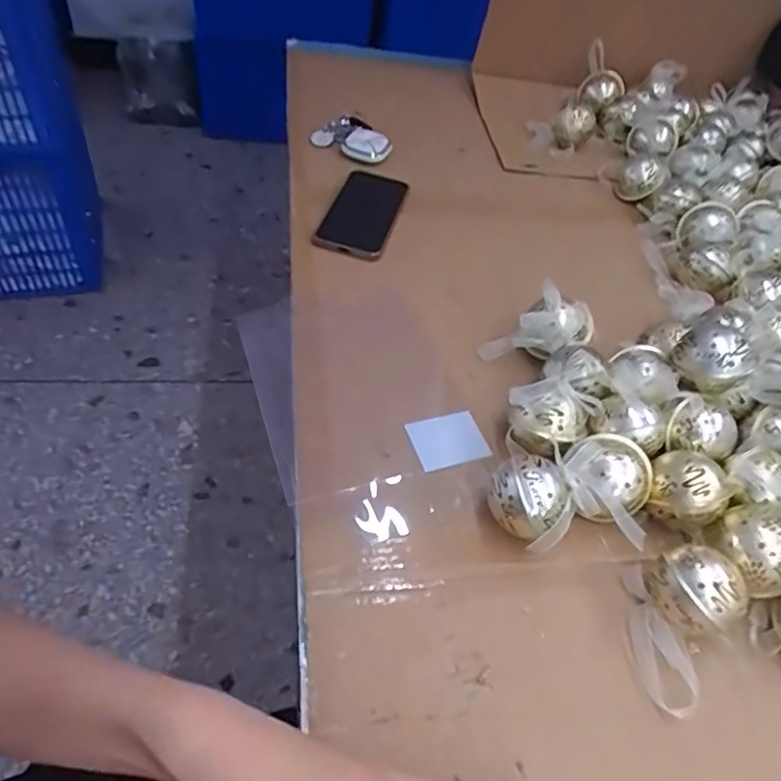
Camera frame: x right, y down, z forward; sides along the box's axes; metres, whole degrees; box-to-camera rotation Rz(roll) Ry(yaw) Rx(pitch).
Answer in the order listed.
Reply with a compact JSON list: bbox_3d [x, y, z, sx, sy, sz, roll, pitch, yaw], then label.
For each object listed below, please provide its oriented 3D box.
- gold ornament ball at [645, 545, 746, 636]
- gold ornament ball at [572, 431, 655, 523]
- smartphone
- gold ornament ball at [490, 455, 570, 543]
[{"bbox_3d":[0.189,0.126,0.368,0.043,0.040,0.047,5,49,-6],"label":"gold ornament ball"},{"bbox_3d":[0.147,0.063,0.414,0.066,0.046,0.056,-2,50,-13],"label":"gold ornament ball"},{"bbox_3d":[-0.027,-0.193,0.627,0.071,0.014,0.147,15,49,2],"label":"smartphone"},{"bbox_3d":[0.090,0.074,0.394,0.049,0.050,0.045,5,49,-6],"label":"gold ornament ball"}]

